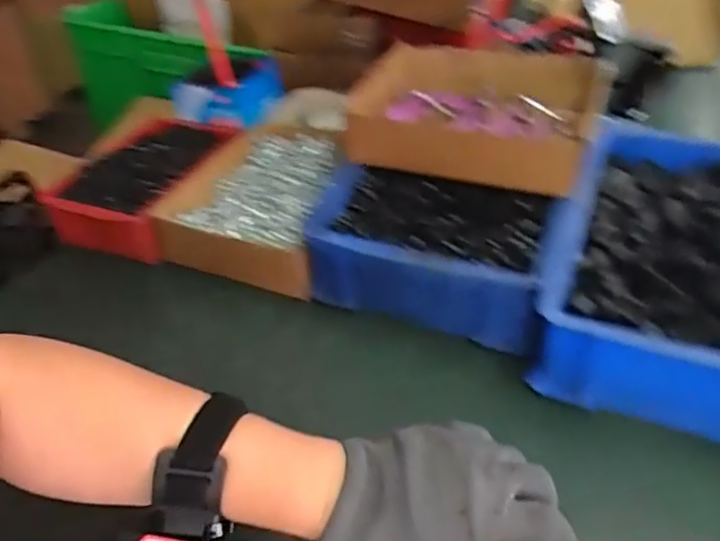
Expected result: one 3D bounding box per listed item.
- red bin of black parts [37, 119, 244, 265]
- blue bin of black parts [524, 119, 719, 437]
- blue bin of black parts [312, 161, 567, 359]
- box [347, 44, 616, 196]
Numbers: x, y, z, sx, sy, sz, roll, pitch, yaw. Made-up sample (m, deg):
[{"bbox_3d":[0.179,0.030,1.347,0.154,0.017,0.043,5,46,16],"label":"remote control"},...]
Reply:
[{"bbox_3d":[-0.228,-0.095,0.656,0.126,0.054,0.206,9,41,15],"label":"red bin of black parts"},{"bbox_3d":[0.270,-0.003,0.511,0.197,0.089,0.301,14,43,21],"label":"blue bin of black parts"},{"bbox_3d":[0.062,-0.016,0.536,0.201,0.074,0.134,12,42,19],"label":"blue bin of black parts"},{"bbox_3d":[0.113,-0.158,0.619,0.233,0.086,0.107,15,43,21],"label":"box"}]

